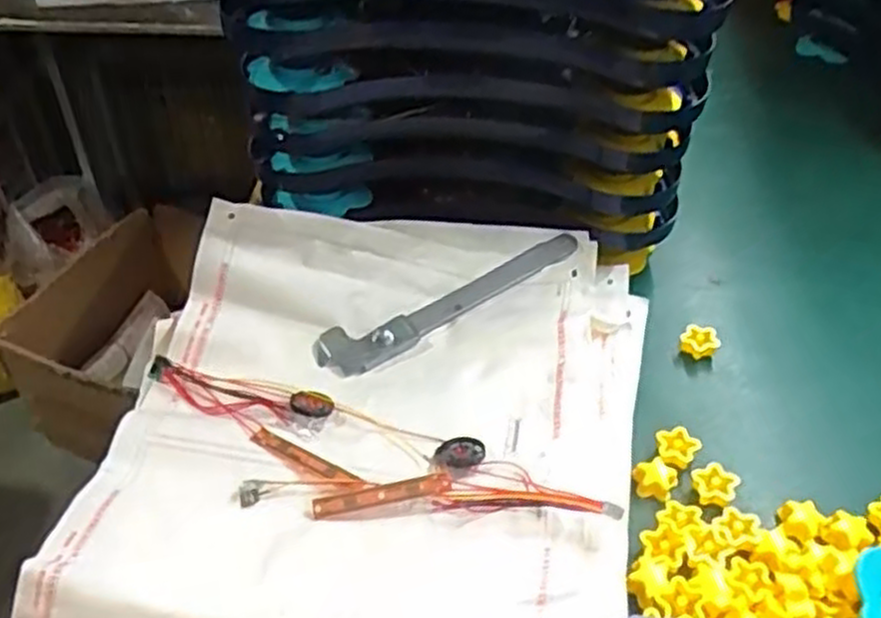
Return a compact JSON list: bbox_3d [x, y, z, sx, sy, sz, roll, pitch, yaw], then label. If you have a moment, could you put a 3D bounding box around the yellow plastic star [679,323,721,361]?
[{"bbox_3d":[0.191,0.025,0.583,0.026,0.021,0.020,13,41,19],"label":"yellow plastic star"}]

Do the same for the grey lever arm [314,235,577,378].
[{"bbox_3d":[0.011,-0.009,0.591,0.217,0.018,0.034,-23,43,-24],"label":"grey lever arm"}]

